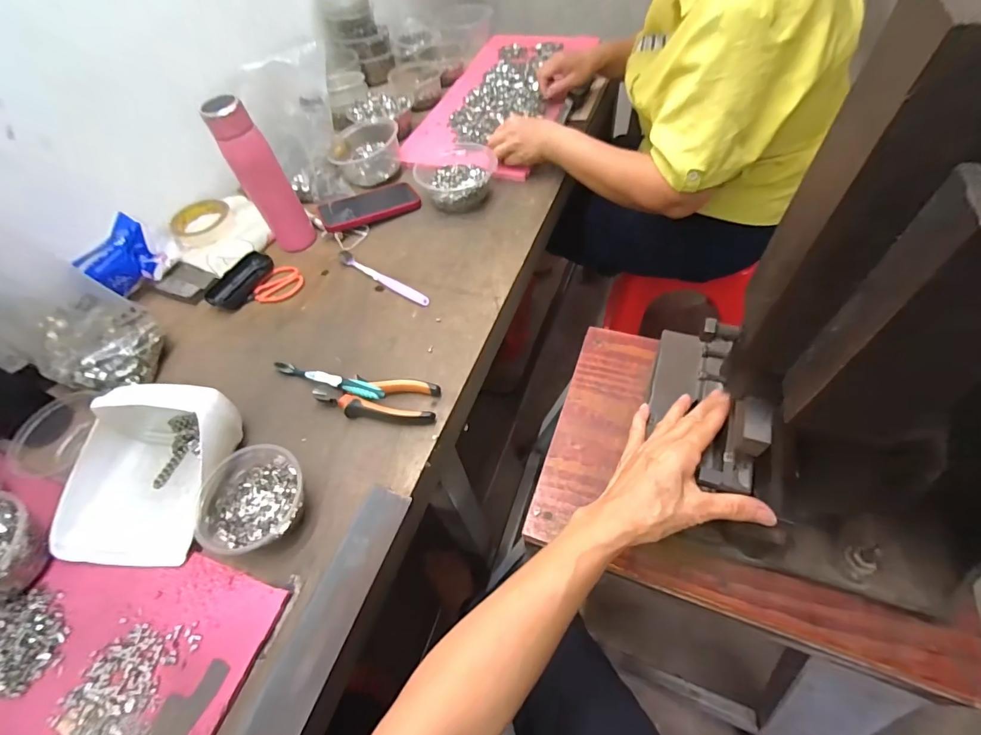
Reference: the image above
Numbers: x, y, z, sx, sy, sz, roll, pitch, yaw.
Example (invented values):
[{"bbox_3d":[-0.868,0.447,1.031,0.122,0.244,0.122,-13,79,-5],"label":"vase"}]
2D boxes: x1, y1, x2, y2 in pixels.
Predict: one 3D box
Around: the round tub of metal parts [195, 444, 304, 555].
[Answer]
[{"bbox_3d":[-0.245,0.141,0.462,0.103,0.041,0.105,-2,57,3],"label":"round tub of metal parts"}]

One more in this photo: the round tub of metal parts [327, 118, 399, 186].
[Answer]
[{"bbox_3d":[-0.229,-0.403,0.814,0.124,0.062,0.127,-2,57,3],"label":"round tub of metal parts"}]

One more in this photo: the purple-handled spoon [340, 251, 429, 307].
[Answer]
[{"bbox_3d":[-0.162,-0.134,0.660,0.178,0.010,0.020,32,64,22],"label":"purple-handled spoon"}]

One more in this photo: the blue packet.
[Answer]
[{"bbox_3d":[-0.540,-0.158,0.647,0.032,0.081,0.106,11,57,19],"label":"blue packet"}]

